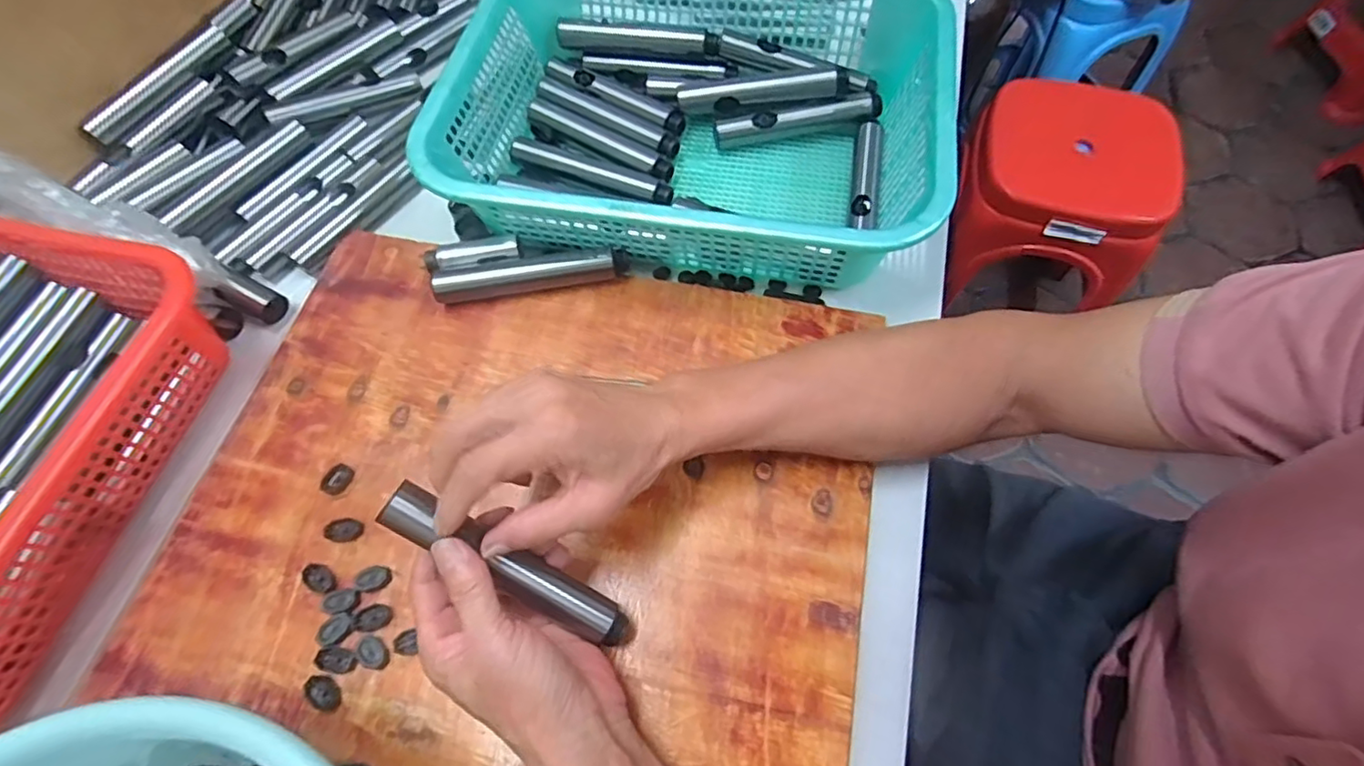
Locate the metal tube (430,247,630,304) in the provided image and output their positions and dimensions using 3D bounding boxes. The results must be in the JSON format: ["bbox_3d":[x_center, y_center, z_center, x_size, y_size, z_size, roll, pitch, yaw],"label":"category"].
[{"bbox_3d":[-0.120,-0.088,0.476,0.151,0.024,0.025,-8,64,-3],"label":"metal tube"}]

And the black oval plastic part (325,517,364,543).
[{"bbox_3d":[-0.227,0.099,0.399,0.024,0.006,0.016,-3,64,-1],"label":"black oval plastic part"}]

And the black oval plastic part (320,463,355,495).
[{"bbox_3d":[-0.242,0.067,0.415,0.018,0.007,0.022,23,67,11],"label":"black oval plastic part"}]

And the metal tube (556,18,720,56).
[{"bbox_3d":[-0.042,-0.331,0.570,0.154,0.028,0.022,8,65,5],"label":"metal tube"}]

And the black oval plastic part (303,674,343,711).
[{"bbox_3d":[-0.216,0.186,0.356,0.023,0.005,0.016,22,66,11],"label":"black oval plastic part"}]

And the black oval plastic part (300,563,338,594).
[{"bbox_3d":[-0.235,0.127,0.385,0.025,0.004,0.015,23,67,11],"label":"black oval plastic part"}]

